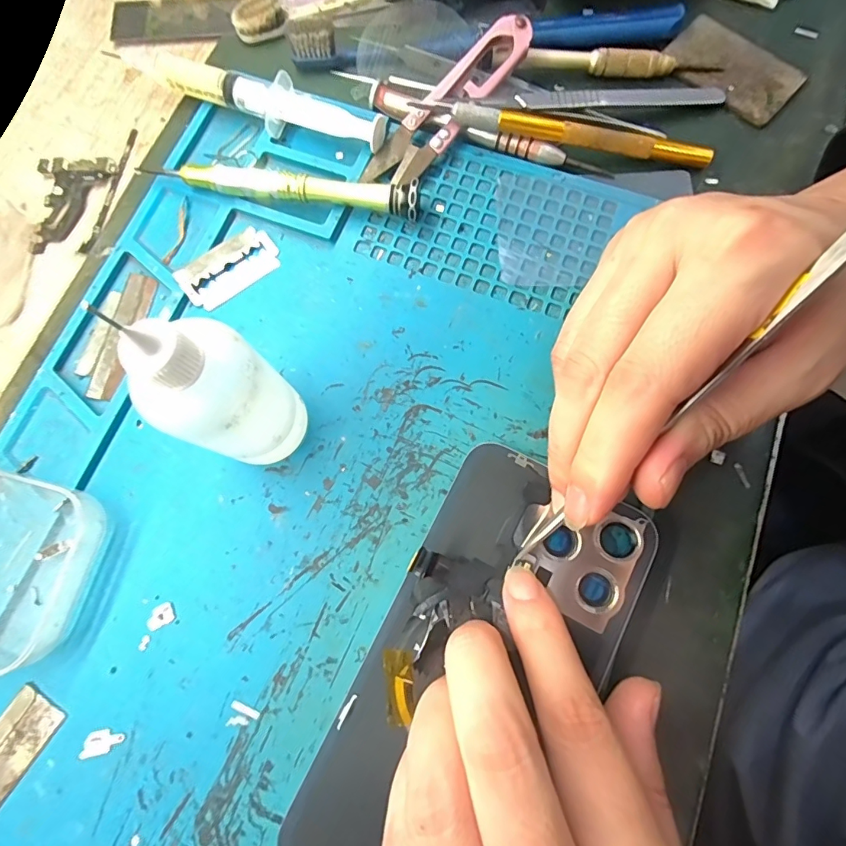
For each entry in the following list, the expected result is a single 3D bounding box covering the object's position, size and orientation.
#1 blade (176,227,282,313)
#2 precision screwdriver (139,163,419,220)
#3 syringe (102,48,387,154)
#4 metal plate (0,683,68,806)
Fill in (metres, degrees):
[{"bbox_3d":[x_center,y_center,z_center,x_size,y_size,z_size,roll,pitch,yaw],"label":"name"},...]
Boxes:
[{"bbox_3d":[-0.083,-0.067,0.199,0.042,0.004,0.022,-38,91,-10],"label":"blade"},{"bbox_3d":[-0.061,-0.102,0.200,0.121,0.015,0.009,8,77,3],"label":"precision screwdriver"},{"bbox_3d":[-0.078,-0.149,0.210,0.127,0.015,0.019,22,78,7],"label":"syringe"},{"bbox_3d":[-0.143,0.112,0.157,0.019,0.004,0.038,33,79,9],"label":"metal plate"}]

